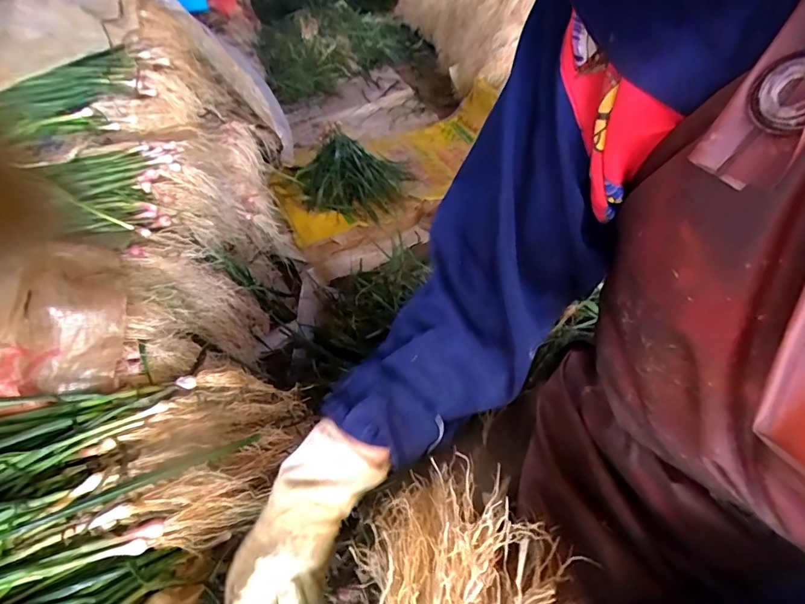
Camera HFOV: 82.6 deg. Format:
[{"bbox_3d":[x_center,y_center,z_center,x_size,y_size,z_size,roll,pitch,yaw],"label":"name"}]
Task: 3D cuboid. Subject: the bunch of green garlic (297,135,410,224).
[{"bbox_3d":[-0.146,-0.375,1.372,0.307,0.055,0.467,19,42,-4],"label":"bunch of green garlic"}]

